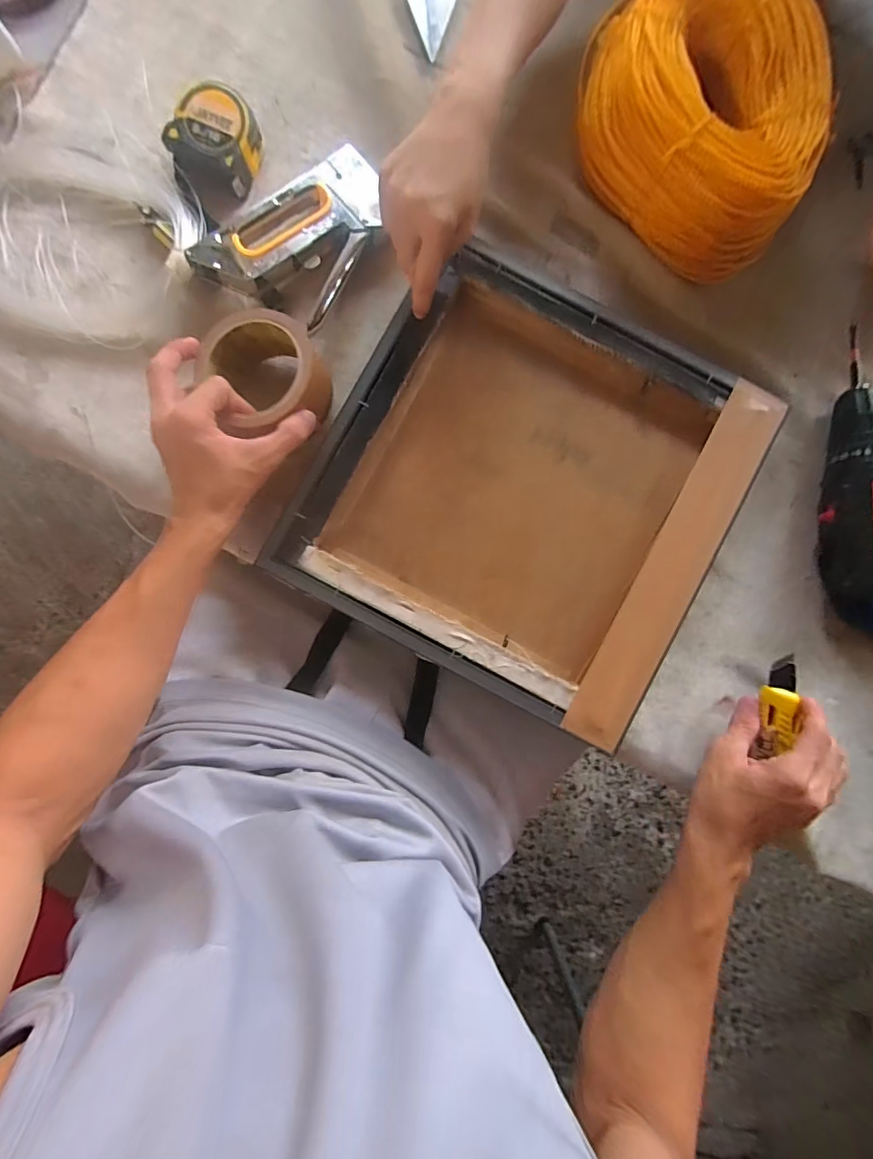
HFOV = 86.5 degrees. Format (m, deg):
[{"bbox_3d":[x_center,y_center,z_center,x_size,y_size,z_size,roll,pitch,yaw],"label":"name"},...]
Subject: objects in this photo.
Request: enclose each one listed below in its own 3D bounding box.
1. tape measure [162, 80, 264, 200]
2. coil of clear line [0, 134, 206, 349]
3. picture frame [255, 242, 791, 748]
[{"bbox_3d":[-0.190,-0.377,0.401,0.066,0.037,0.073,27,88,0],"label":"tape measure"},{"bbox_3d":[-0.308,-0.299,0.396,0.206,0.026,0.172,27,88,0],"label":"coil of clear line"},{"bbox_3d":[0.080,-0.078,0.399,0.328,0.032,0.324,28,86,-1],"label":"picture frame"}]

